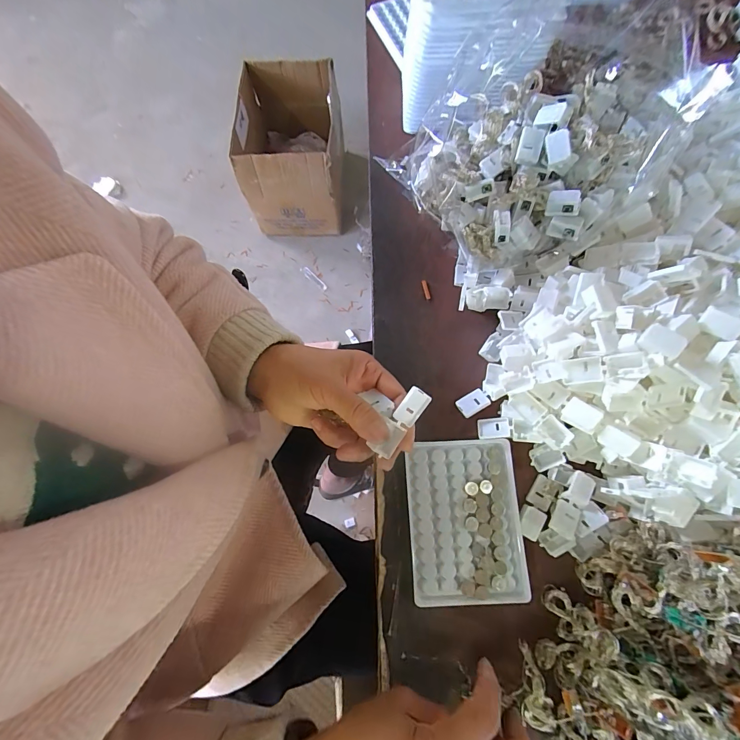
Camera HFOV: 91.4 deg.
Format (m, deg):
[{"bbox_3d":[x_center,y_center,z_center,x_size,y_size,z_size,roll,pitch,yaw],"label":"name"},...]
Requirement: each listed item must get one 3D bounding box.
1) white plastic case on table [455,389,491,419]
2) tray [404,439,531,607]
[{"bbox_3d":[0.097,0.031,0.340,0.027,0.011,0.019,-30,76,-7],"label":"white plastic case on table"},{"bbox_3d":[0.082,0.128,0.312,0.094,0.012,0.128,-2,74,1],"label":"tray"}]

